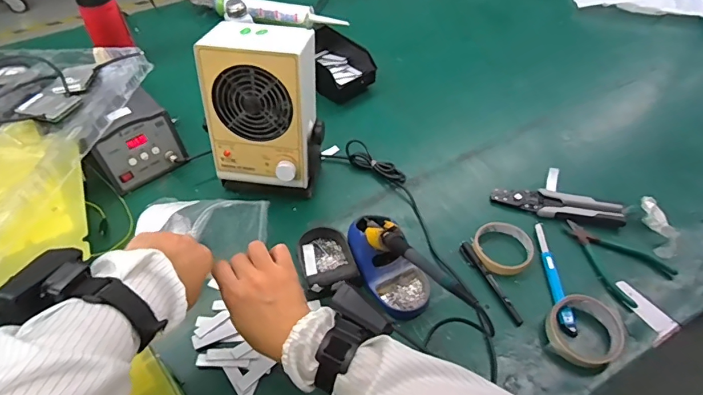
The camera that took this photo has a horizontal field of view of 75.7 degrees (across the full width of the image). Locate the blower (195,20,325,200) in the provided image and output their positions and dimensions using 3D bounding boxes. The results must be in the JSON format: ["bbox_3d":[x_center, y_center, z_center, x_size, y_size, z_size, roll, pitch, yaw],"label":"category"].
[{"bbox_3d":[-0.125,-0.119,0.681,0.152,0.248,0.135,9,50,7],"label":"blower"}]

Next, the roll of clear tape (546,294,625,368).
[{"bbox_3d":[0.301,0.169,0.578,0.092,0.024,0.092,0,50,0],"label":"roll of clear tape"}]

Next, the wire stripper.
[{"bbox_3d":[0.330,0.010,0.725,0.199,0.017,0.049,13,51,11],"label":"wire stripper"}]

